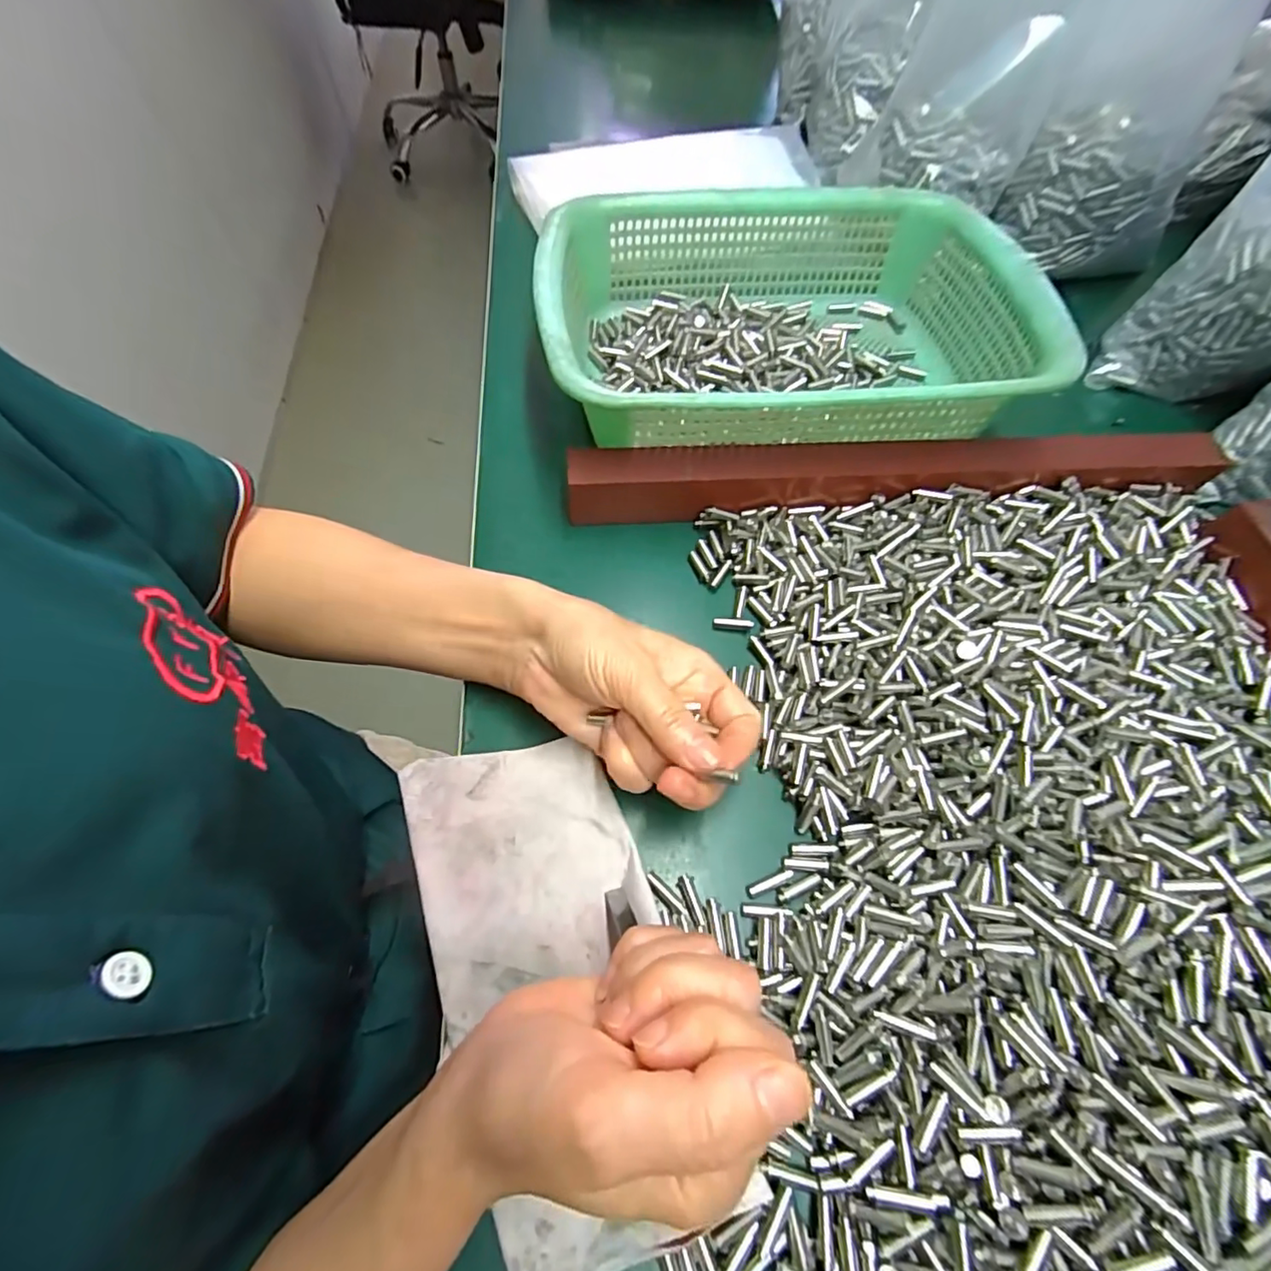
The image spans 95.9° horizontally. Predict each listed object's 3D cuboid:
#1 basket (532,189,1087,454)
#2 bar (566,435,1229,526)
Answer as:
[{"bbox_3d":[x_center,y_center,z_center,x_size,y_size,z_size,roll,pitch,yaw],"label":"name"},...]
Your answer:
[{"bbox_3d":[0.095,-0.205,0.372,0.300,0.068,0.219,-4,63,-3],"label":"basket"},{"bbox_3d":[0.155,-0.098,0.340,0.385,0.028,0.030,-3,63,-3],"label":"bar"}]

